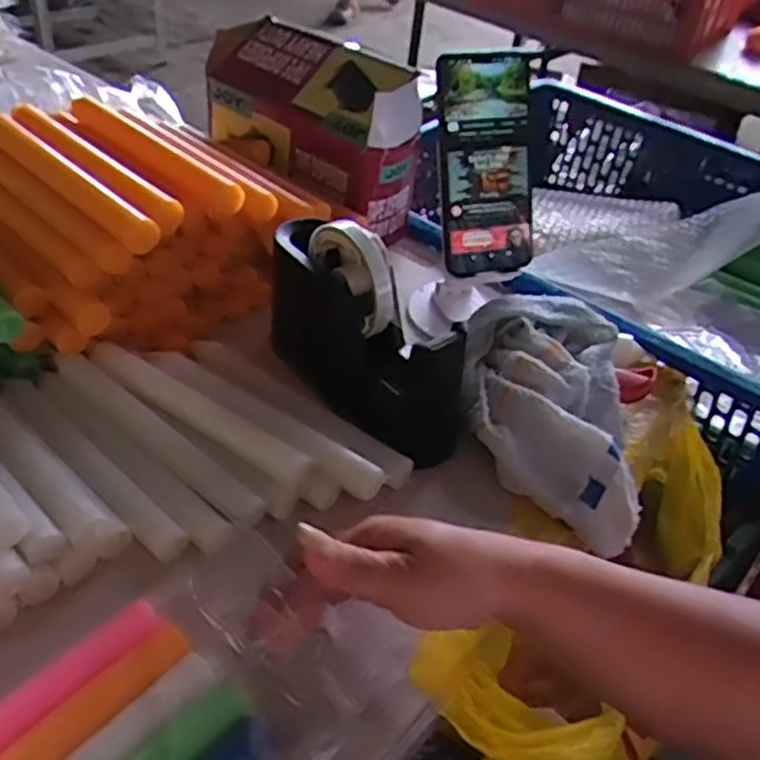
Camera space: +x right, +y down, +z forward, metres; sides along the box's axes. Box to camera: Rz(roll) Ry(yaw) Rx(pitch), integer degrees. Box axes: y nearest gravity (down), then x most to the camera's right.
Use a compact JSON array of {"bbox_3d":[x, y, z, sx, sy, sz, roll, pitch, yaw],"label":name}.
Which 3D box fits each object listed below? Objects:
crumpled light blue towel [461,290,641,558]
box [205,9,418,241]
[{"bbox_3d":[0.120,0.016,0.539,0.116,0.056,0.194,5,41,-1],"label":"crumpled light blue towel"},{"bbox_3d":[-0.069,-0.256,0.727,0.091,0.125,0.247,-29,52,-33],"label":"box"}]

